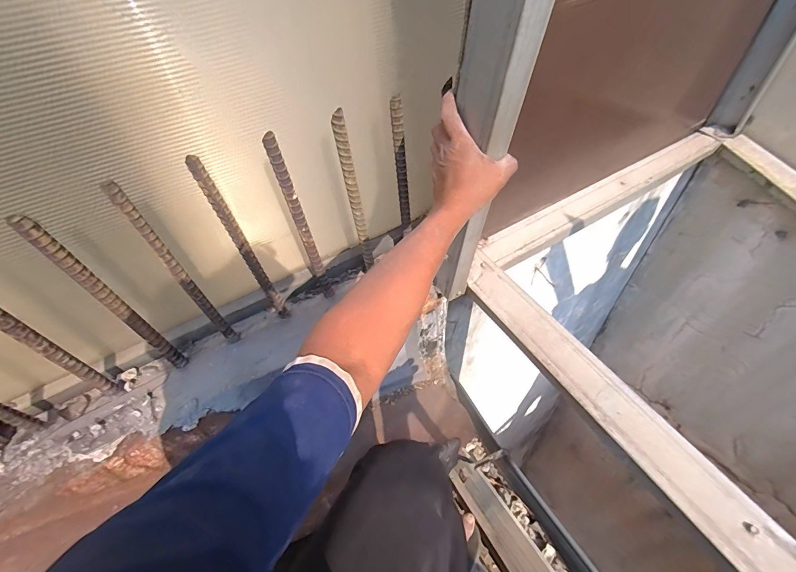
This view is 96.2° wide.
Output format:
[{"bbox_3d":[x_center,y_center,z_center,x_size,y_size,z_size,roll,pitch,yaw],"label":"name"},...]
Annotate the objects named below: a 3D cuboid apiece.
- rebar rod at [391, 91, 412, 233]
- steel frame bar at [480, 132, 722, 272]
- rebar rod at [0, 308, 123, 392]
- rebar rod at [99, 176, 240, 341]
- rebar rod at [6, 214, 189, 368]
[{"bbox_3d":[0.008,-0.206,0.632,0.018,0.240,0.015,-1,48,5],"label":"rebar rod"},{"bbox_3d":[0.536,-0.227,0.883,0.810,0.052,0.087,-27,51,-17],"label":"steel frame bar"},{"bbox_3d":[-0.494,0.073,0.484,0.014,0.322,0.021,11,51,15],"label":"rebar rod"},{"bbox_3d":[-0.324,-0.006,0.551,0.018,0.346,0.017,-37,53,-23],"label":"rebar rod"},{"bbox_3d":[-0.402,0.038,0.524,0.017,0.347,0.025,23,55,24],"label":"rebar rod"}]

